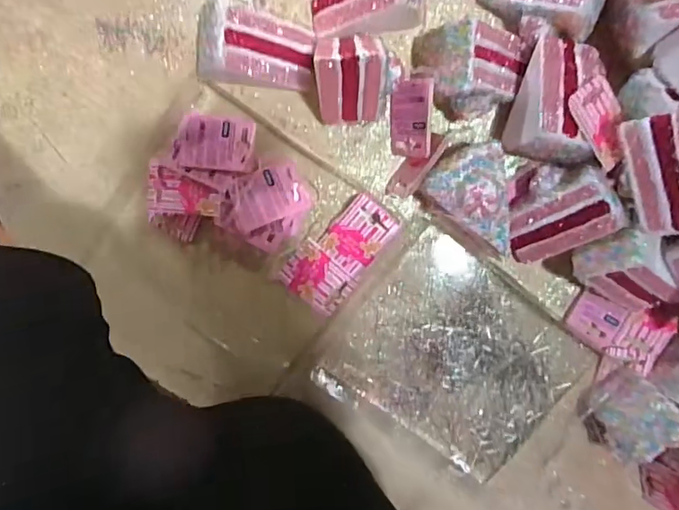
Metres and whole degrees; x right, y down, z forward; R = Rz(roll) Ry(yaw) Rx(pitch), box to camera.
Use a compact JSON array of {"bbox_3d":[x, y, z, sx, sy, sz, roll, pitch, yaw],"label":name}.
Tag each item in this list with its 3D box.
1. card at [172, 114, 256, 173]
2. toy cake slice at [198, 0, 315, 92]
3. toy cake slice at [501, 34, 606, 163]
[{"bbox_3d":[-0.102,-0.091,0.411,0.062,0.005,0.044,6,81,-5],"label":"card"},{"bbox_3d":[-0.059,-0.159,0.380,0.075,0.062,0.064,0,99,1],"label":"toy cake slice"},{"bbox_3d":[0.166,-0.116,0.377,0.055,0.049,0.092,11,99,0],"label":"toy cake slice"}]

